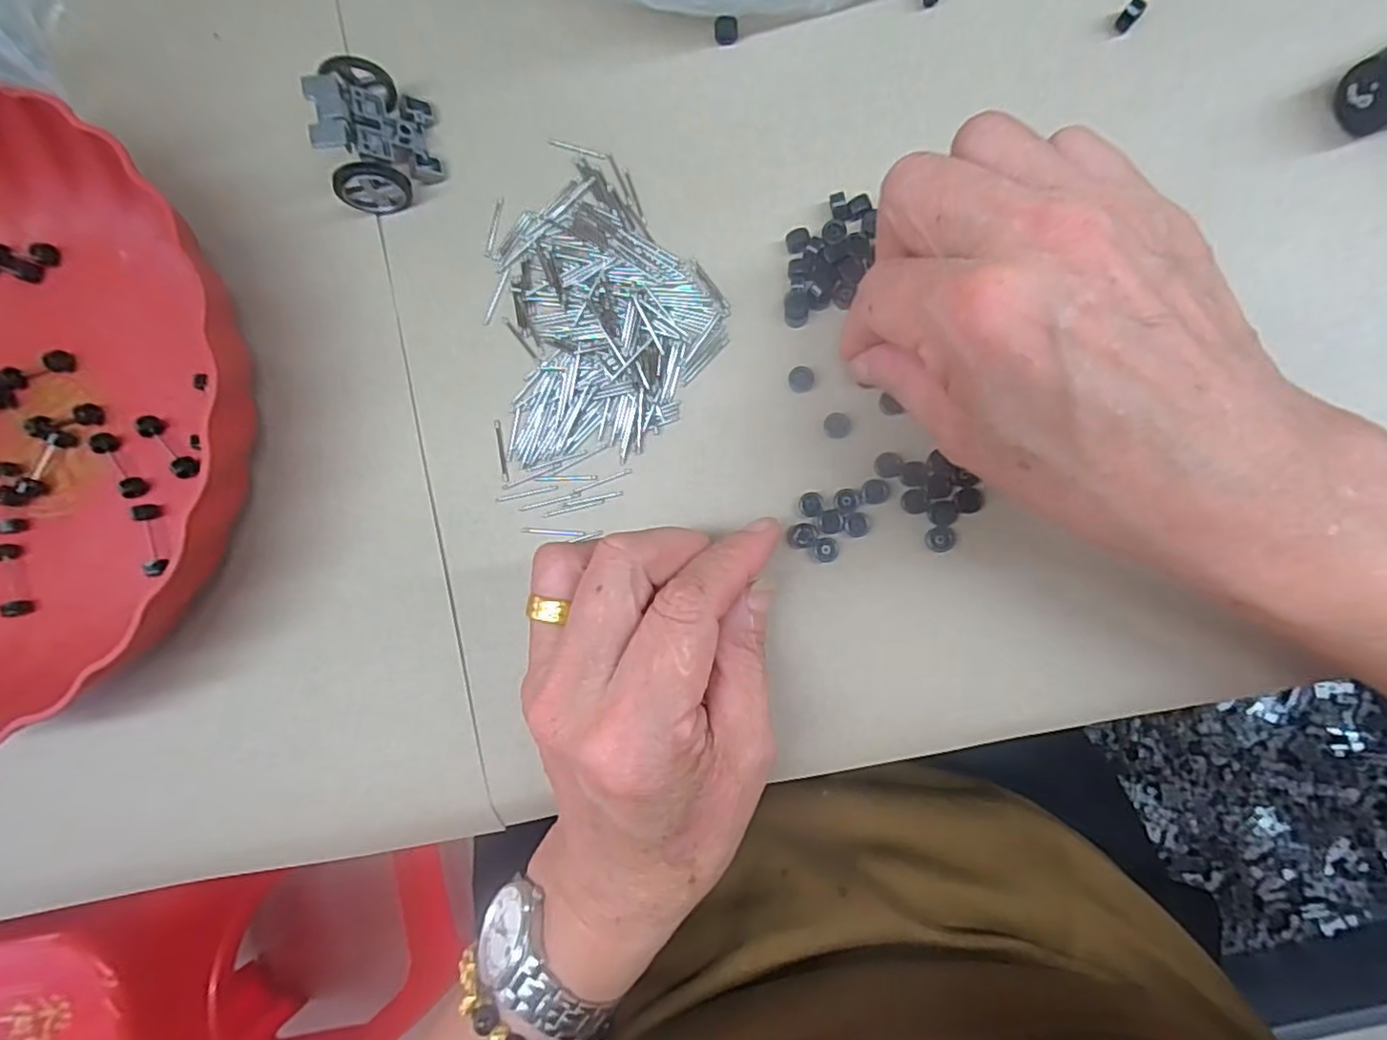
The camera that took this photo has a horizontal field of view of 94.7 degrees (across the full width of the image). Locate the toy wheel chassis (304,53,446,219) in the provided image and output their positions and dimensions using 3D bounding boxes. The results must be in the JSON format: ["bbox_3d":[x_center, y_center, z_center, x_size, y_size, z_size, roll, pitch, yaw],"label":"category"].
[{"bbox_3d":[-0.124,-0.153,0.250,0.034,0.033,0.050,-11,86,7],"label":"toy wheel chassis"}]

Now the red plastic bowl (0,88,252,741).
[{"bbox_3d":[-0.293,-0.038,0.260,0.243,0.047,0.251,-38,83,4],"label":"red plastic bowl"}]

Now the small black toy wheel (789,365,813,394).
[{"bbox_3d":[0.040,-0.052,0.238,0.009,0.004,0.009,0,87,8],"label":"small black toy wheel"}]

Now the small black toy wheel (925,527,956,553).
[{"bbox_3d":[0.088,0.007,0.228,0.011,0.004,0.009,-4,86,7],"label":"small black toy wheel"}]

